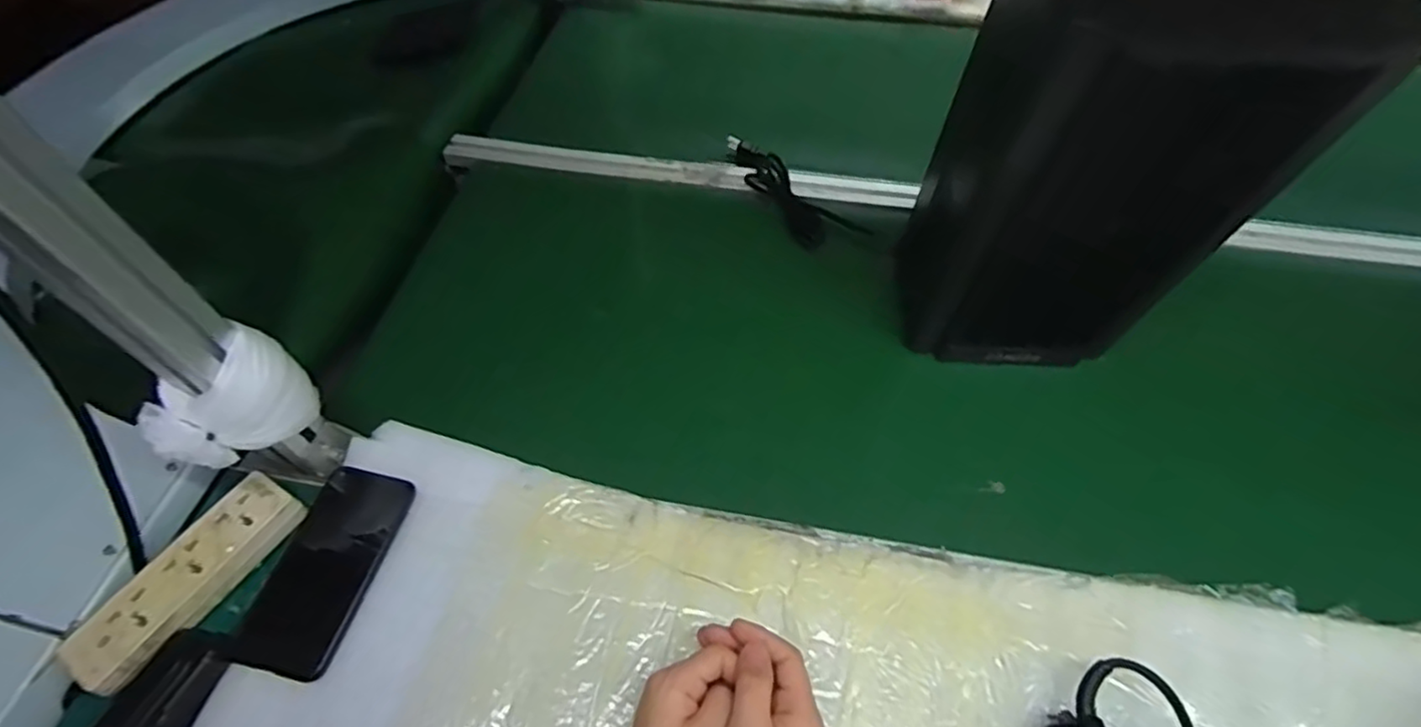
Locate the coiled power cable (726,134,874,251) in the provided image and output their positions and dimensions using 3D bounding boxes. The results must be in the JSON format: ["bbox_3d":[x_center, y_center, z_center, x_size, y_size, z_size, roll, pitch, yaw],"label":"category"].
[{"bbox_3d":[0.094,-0.201,0.784,0.198,0.066,0.058,35,62,23],"label":"coiled power cable"}]

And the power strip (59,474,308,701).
[{"bbox_3d":[-0.402,0.165,0.502,0.055,0.022,0.169,26,60,18],"label":"power strip"}]

